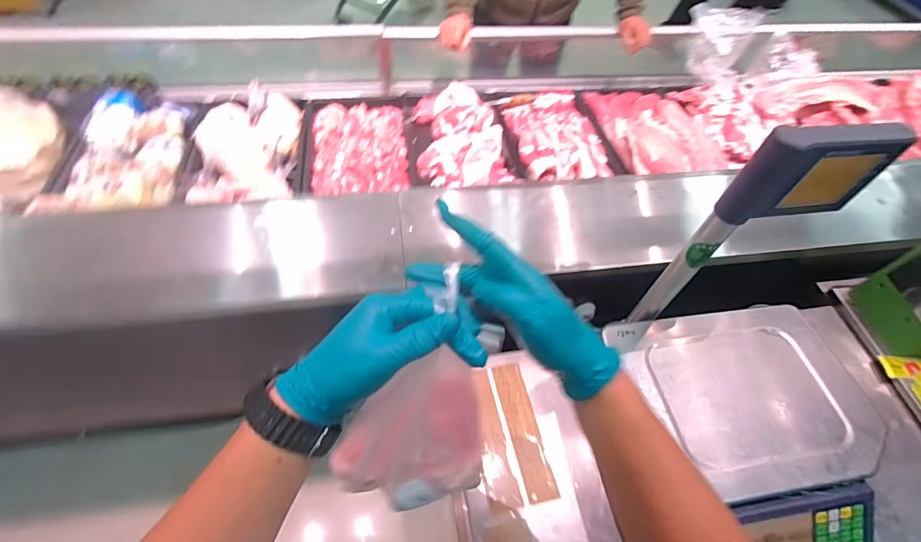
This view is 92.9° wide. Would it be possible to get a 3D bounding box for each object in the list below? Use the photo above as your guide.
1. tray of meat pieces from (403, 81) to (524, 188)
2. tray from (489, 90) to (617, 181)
[{"bbox_3d":[-0.008,-0.418,1.341,0.304,0.096,0.457,-4,54,-7],"label":"tray of meat pieces"},{"bbox_3d":[0.287,-0.432,1.353,0.303,0.078,0.477,-5,55,-8],"label":"tray"}]

